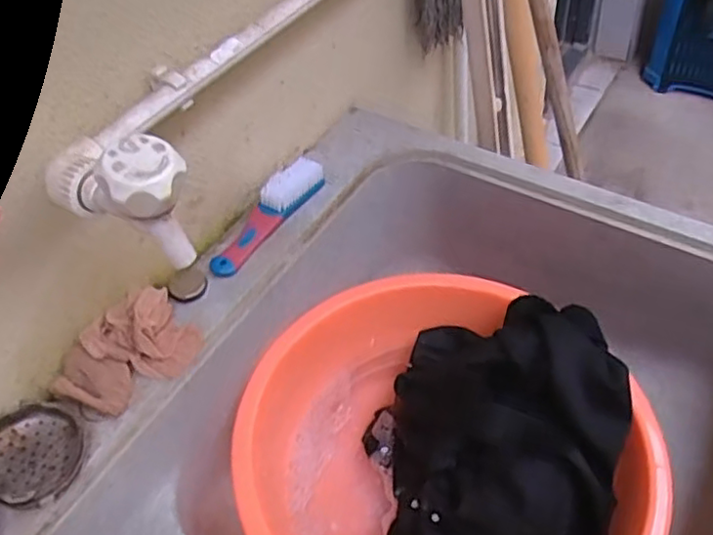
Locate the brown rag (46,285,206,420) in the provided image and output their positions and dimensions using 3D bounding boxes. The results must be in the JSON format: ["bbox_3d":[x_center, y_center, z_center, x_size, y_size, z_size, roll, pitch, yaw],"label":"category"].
[{"bbox_3d":[-0.185,0.069,0.538,0.070,0.044,0.118,25,55,26],"label":"brown rag"}]

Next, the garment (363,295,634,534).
[{"bbox_3d":[0.122,0.151,0.586,0.225,0.116,0.272,-4,48,3],"label":"garment"}]

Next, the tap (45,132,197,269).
[{"bbox_3d":[-0.142,-0.044,0.416,0.119,0.088,0.054,15,50,40],"label":"tap"}]

